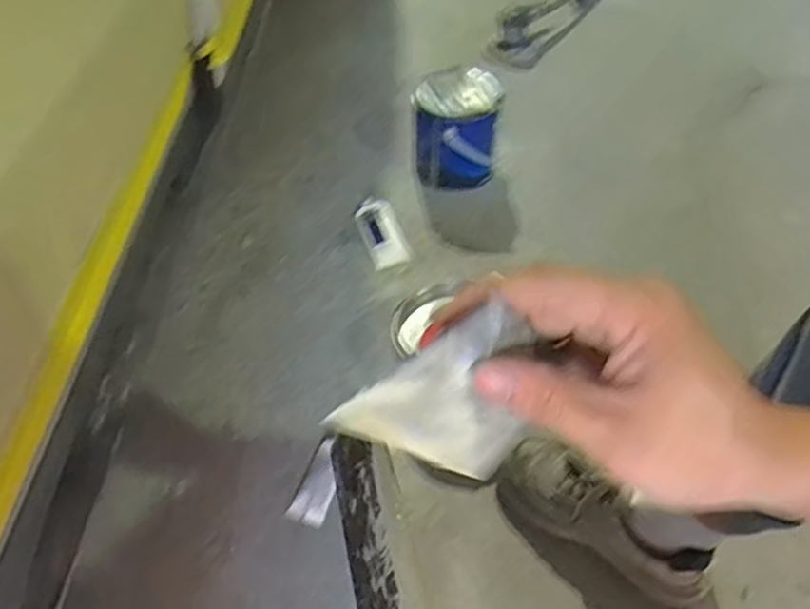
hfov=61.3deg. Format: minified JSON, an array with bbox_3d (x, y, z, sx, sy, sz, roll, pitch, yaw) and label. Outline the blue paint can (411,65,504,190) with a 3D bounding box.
[{"bbox_3d":[0.083,-0.299,1.176,0.139,0.170,0.149,0,47,0],"label":"blue paint can"}]

